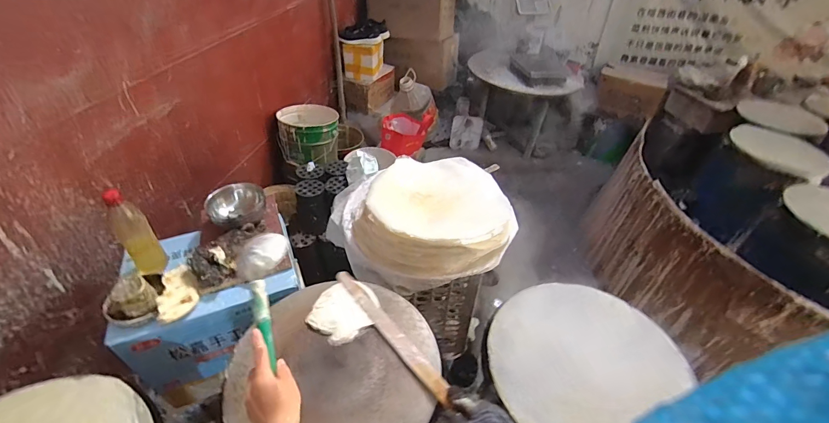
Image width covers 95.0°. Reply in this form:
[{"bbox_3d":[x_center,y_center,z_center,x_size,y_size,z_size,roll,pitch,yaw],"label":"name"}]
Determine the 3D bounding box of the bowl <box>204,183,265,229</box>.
[{"bbox_3d":[-0.460,-0.008,0.992,0.143,0.067,0.126,-20,47,-25],"label":"bowl"}]

